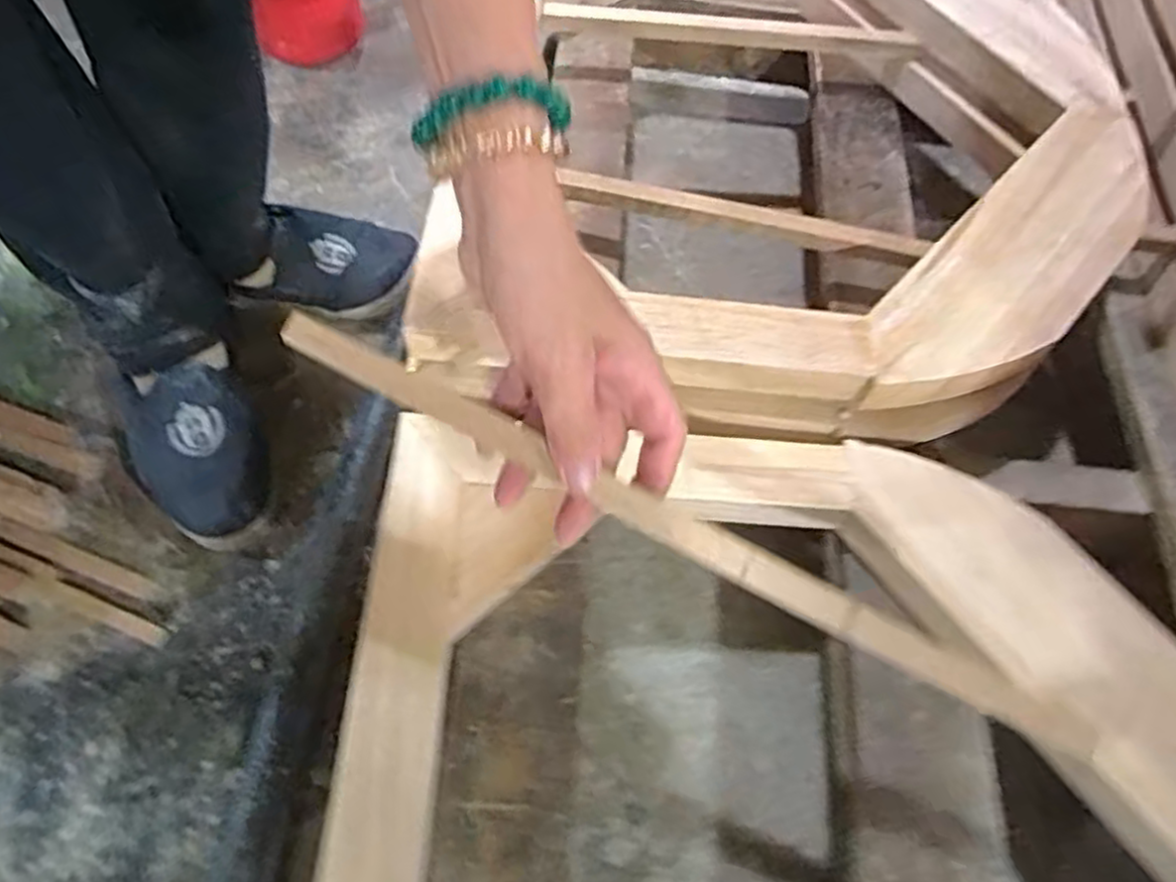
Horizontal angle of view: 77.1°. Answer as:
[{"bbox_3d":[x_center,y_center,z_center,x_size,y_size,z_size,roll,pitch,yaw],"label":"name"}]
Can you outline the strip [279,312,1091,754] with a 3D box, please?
[{"bbox_3d":[0.038,0.037,0.314,0.370,0.013,0.018,28,63,2],"label":"strip"}]

